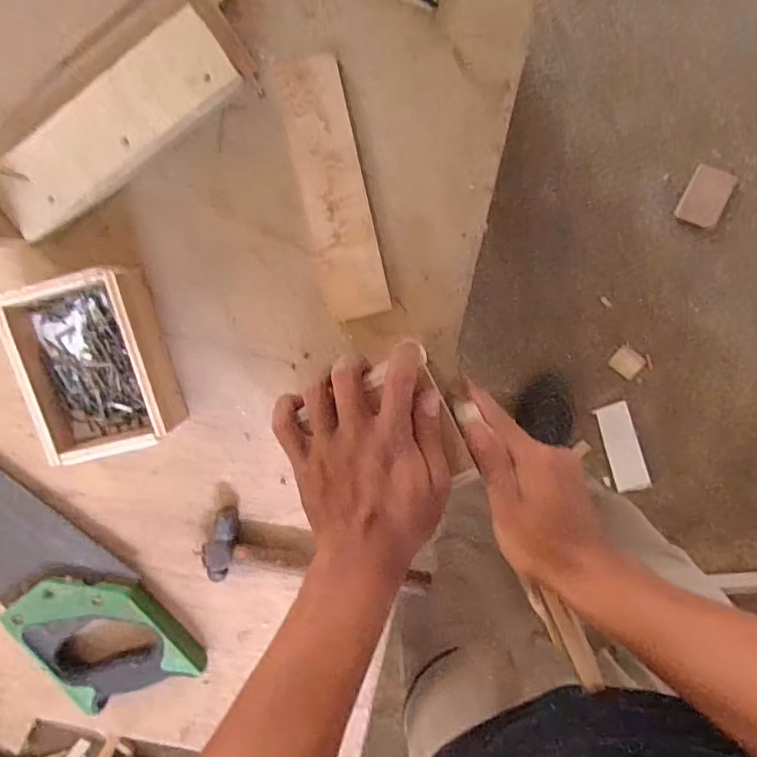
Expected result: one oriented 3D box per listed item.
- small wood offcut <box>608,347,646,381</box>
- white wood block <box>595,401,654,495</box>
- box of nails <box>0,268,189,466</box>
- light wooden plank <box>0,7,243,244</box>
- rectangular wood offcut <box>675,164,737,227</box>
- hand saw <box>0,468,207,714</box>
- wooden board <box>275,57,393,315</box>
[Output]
[{"bbox_3d":[0.535,-0.032,1.195,0.064,0.009,0.056,35,102,-5],"label":"small wood offcut"},{"bbox_3d":[0.537,0.152,1.225,0.074,0.009,0.203,-19,101,7],"label":"white wood block"},{"bbox_3d":[-0.211,-0.010,0.414,0.097,0.041,0.131,-11,103,3],"label":"box of nails"},{"bbox_3d":[-0.180,-0.165,0.377,0.183,0.019,0.055,-33,115,7],"label":"light wooden plank"},{"bbox_3d":[0.651,-0.362,1.108,0.081,0.017,0.107,20,103,-1],"label":"rectangular wood offcut"},{"bbox_3d":[-0.324,0.109,0.462,0.114,0.023,0.419,-38,98,10],"label":"hand saw"},{"bbox_3d":[-0.032,-0.132,0.400,0.046,0.006,0.177,-13,104,-3],"label":"wooden board"}]

